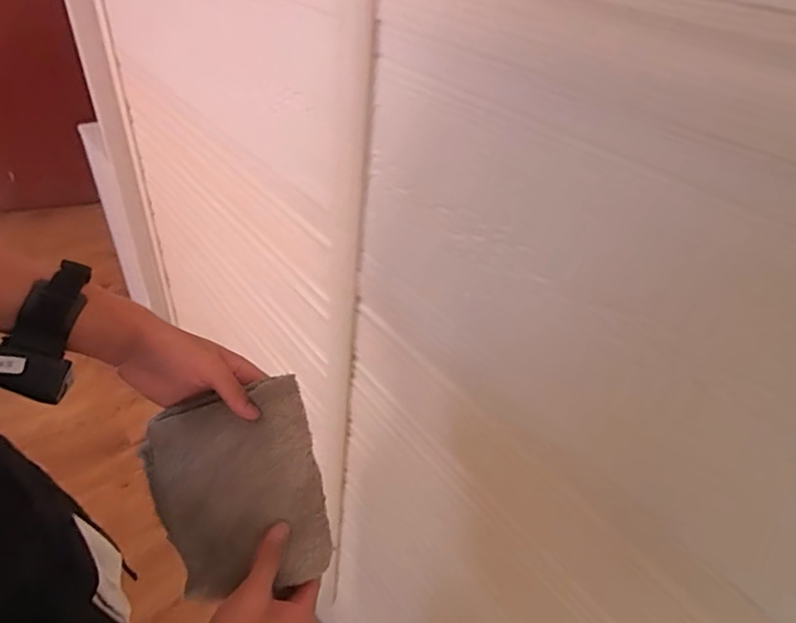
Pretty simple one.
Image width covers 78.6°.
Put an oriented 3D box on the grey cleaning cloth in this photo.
[{"bbox_3d":[-0.144,0.154,0.422,0.150,0.163,0.023,-15,-3,9],"label":"grey cleaning cloth"}]

